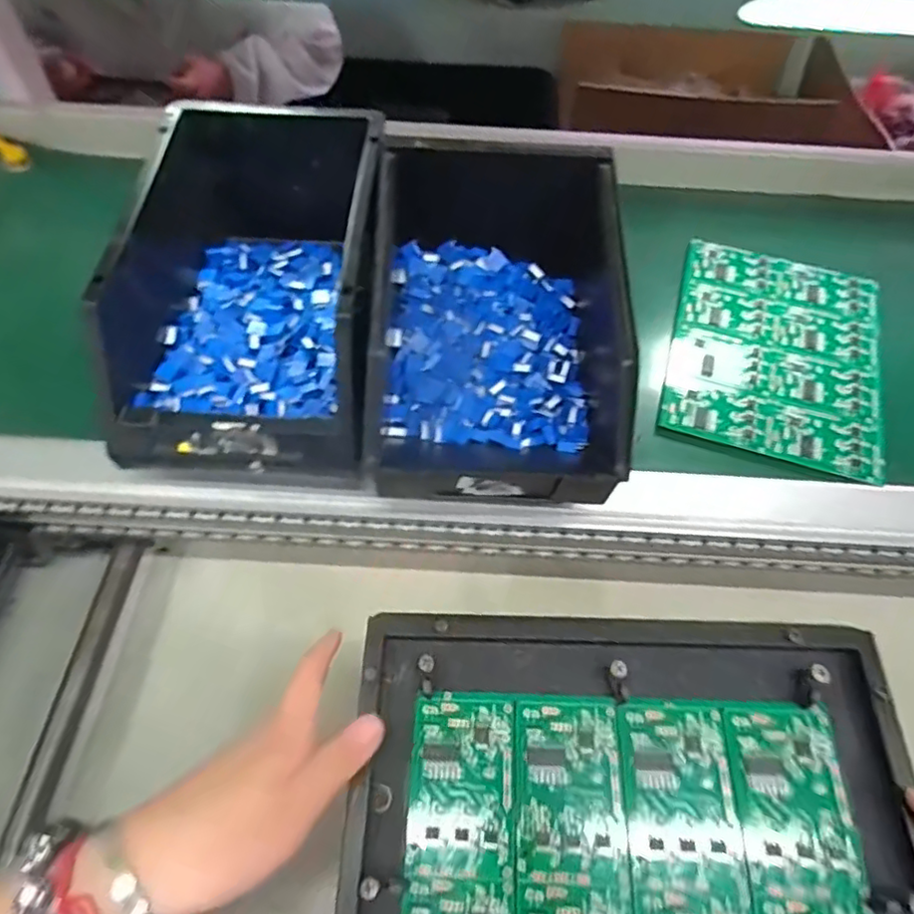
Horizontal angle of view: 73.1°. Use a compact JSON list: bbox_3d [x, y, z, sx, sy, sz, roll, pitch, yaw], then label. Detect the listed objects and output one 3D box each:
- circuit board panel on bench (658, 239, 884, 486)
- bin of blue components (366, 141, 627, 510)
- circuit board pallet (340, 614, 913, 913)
[{"bbox_3d":[0.247,-0.085,0.479,0.153,0.004,0.197,15,61,7],"label":"circuit board panel on bench"},{"bbox_3d":[0.024,-0.077,0.404,0.147,0.114,0.208,1,55,-1],"label":"bin of blue components"},{"bbox_3d":[0.078,0.188,0.269,0.251,0.040,0.228,3,55,1],"label":"circuit board pallet"}]

